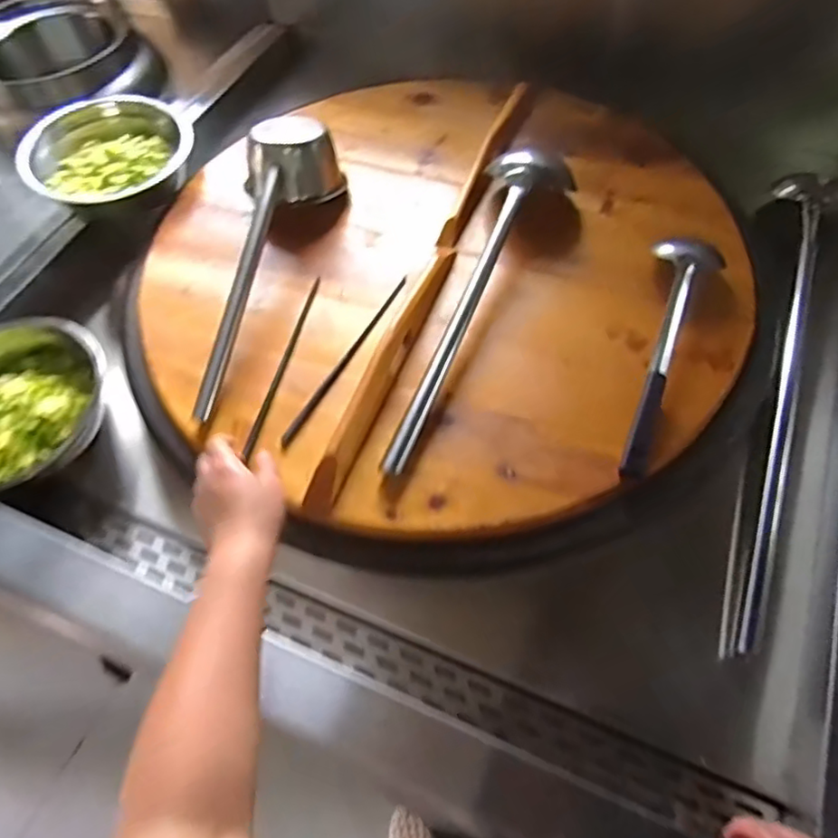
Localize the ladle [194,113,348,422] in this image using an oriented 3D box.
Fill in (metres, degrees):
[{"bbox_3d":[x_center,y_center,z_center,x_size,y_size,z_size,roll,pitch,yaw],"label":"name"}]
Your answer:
[{"bbox_3d":[-0.180,-0.203,0.754,0.123,0.096,0.425,3,58,3],"label":"ladle"}]

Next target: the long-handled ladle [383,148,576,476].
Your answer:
[{"bbox_3d":[0.081,-0.149,0.713,0.098,0.087,0.475,16,60,11],"label":"long-handled ladle"}]

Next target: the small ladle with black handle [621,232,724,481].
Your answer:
[{"bbox_3d":[0.266,-0.080,0.679,0.075,0.058,0.314,20,61,14],"label":"small ladle with black handle"}]

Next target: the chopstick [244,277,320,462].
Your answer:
[{"bbox_3d":[-0.156,-0.069,0.725,0.013,0.011,0.250,10,58,8],"label":"chopstick"}]

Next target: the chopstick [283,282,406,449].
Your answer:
[{"bbox_3d":[-0.085,-0.076,0.720,0.014,0.011,0.262,25,62,16],"label":"chopstick"}]

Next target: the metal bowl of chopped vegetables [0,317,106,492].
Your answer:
[{"bbox_3d":[-0.493,-0.015,0.743,0.174,0.086,0.228,26,62,17],"label":"metal bowl of chopped vegetables"}]

